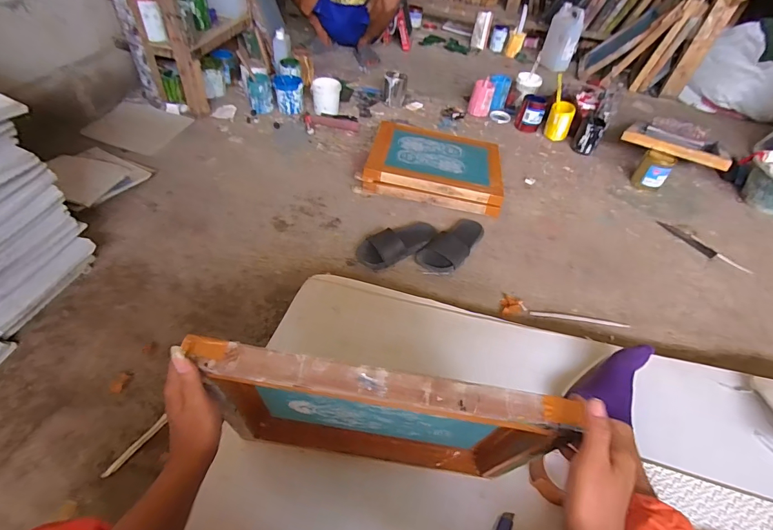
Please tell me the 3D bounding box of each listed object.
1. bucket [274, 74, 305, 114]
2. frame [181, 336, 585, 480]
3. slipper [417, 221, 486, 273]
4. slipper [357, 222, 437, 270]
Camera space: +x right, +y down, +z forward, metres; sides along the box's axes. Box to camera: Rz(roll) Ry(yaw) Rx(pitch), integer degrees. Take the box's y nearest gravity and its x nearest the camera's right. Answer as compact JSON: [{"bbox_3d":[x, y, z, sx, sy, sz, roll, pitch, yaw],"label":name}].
[{"bbox_3d":[-0.383,-0.669,1.539,0.109,0.115,0.104,-5,47,-12],"label":"bucket"},{"bbox_3d":[-0.014,0.228,0.562,0.430,0.352,0.056,8,57,3],"label":"frame"},{"bbox_3d":[0.207,-0.070,1.193,0.114,0.066,0.249,33,51,23],"label":"slipper"},{"bbox_3d":[0.033,-0.071,1.191,0.255,0.063,0.111,-26,54,-28],"label":"slipper"}]

